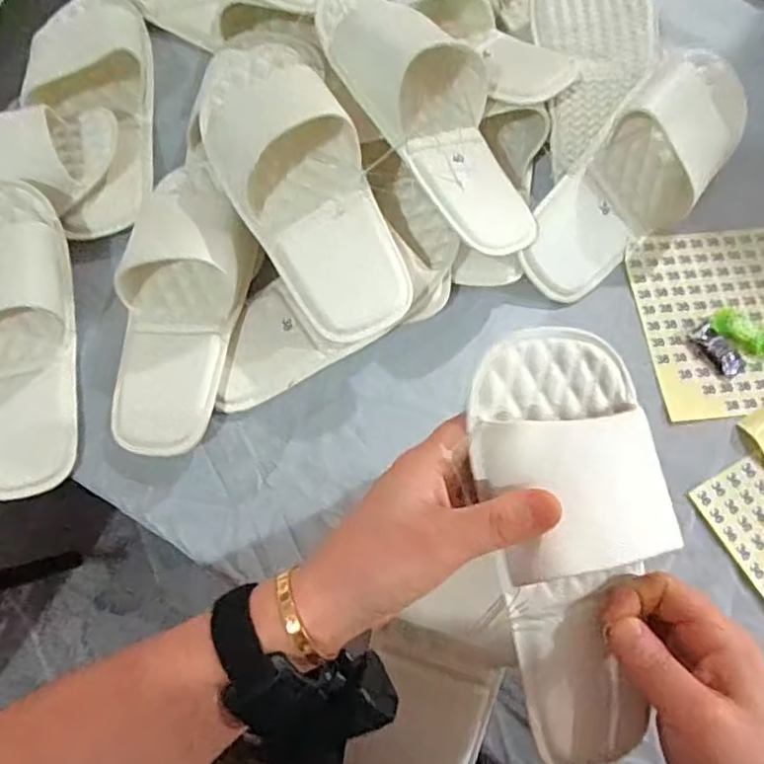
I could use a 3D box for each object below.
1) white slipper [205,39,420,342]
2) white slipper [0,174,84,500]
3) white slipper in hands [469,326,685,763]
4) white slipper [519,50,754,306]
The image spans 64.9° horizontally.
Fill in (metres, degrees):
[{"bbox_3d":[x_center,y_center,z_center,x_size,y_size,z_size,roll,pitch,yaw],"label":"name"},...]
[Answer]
[{"bbox_3d":[-0.062,-0.146,0.424,0.099,0.062,0.242,-23,73,-9],"label":"white slipper"},{"bbox_3d":[-0.283,-0.035,0.450,0.092,0.041,0.233,-9,87,-4],"label":"white slipper"},{"bbox_3d":[0.097,0.089,0.299,0.107,0.062,0.228,-5,93,-3],"label":"white slipper in hands"},{"bbox_3d":[0.209,-0.166,0.477,0.088,0.075,0.239,39,75,11],"label":"white slipper"}]

